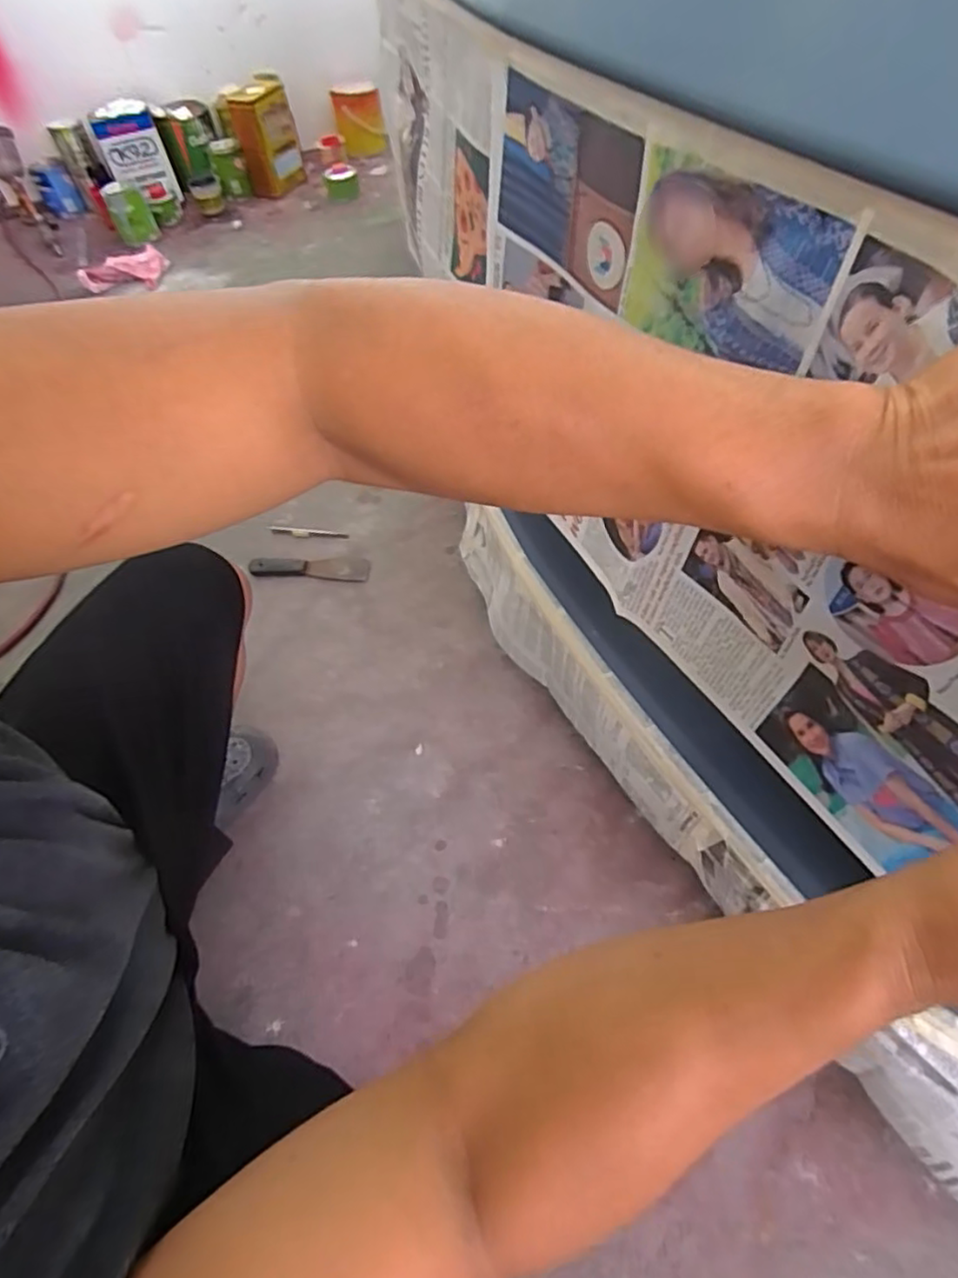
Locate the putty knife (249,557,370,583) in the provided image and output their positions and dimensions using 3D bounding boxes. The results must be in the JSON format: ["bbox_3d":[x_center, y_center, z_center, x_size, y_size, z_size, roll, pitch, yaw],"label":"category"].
[{"bbox_3d":[-0.277,-0.113,1.037,0.195,0.014,0.047,-1,56,4],"label":"putty knife"}]

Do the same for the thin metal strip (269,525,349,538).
[{"bbox_3d":[-0.296,-0.183,1.100,0.144,0.005,0.020,7,57,10],"label":"thin metal strip"}]

